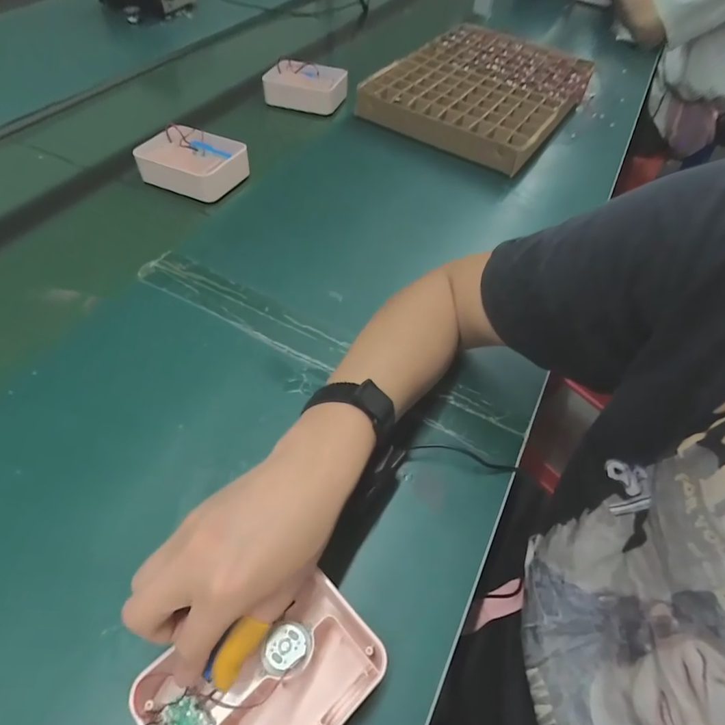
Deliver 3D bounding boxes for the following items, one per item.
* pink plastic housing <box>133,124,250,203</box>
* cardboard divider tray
[{"bbox_3d":[-0.235,-0.279,0.668,0.131,0.046,0.083,23,52,9],"label":"pink plastic housing"},{"bbox_3d":[0.219,-0.496,0.881,0.300,0.056,0.437,28,52,14],"label":"cardboard divider tray"}]

